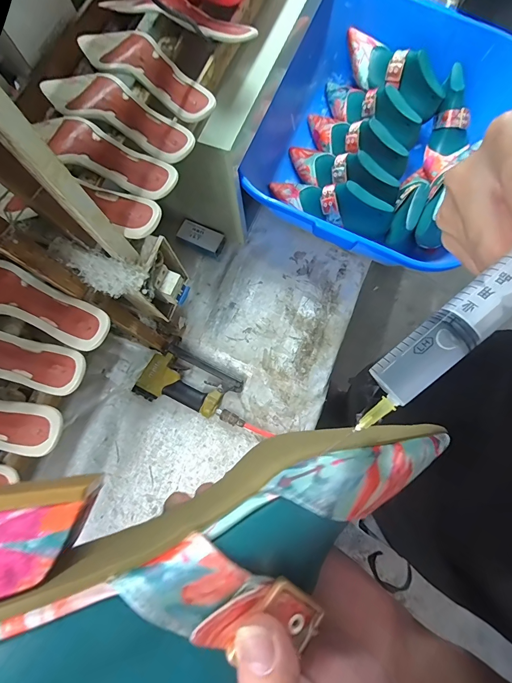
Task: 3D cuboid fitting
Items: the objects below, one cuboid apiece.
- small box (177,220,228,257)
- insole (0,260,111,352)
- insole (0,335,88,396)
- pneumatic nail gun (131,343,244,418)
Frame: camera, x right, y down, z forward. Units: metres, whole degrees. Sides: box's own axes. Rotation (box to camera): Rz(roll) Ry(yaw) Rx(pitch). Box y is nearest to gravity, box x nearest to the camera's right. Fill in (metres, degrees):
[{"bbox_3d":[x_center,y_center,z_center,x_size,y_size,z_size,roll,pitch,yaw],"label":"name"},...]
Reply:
[{"bbox_3d":[-0.128,-0.239,0.788,0.107,0.032,0.055,23,77,8],"label":"small box"},{"bbox_3d":[-0.315,-0.056,0.445,0.260,0.019,0.077,16,76,6],"label":"insole"},{"bbox_3d":[-0.344,0.019,0.425,0.261,0.018,0.073,8,75,4],"label":"insole"},{"bbox_3d":[-0.140,0.095,0.706,0.193,0.037,0.127,26,77,8],"label":"pneumatic nail gun"}]

